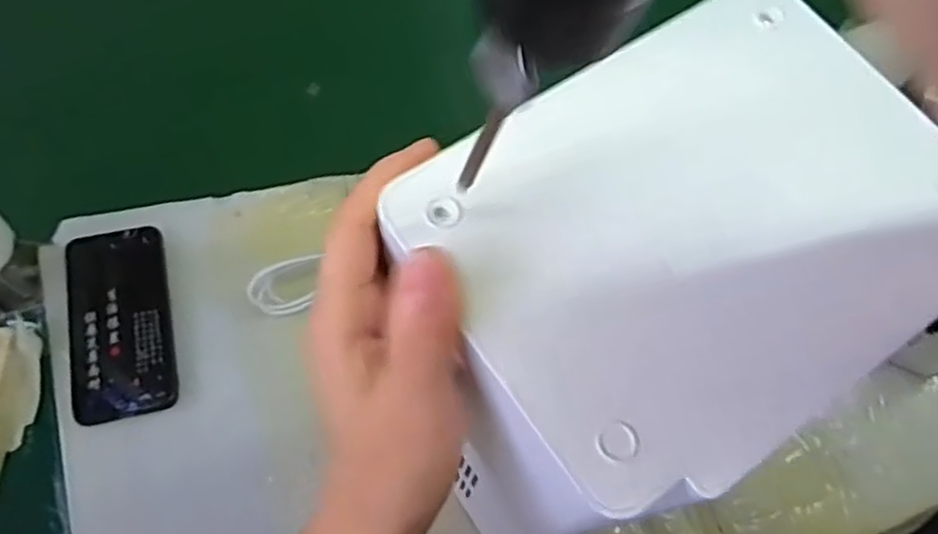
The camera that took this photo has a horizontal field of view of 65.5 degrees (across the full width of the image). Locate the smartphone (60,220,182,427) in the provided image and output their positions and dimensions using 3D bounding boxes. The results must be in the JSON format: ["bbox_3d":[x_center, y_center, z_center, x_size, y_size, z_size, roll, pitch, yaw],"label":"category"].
[{"bbox_3d":[-0.280,0.043,0.584,0.078,0.010,0.156,-12,68,-8],"label":"smartphone"}]

